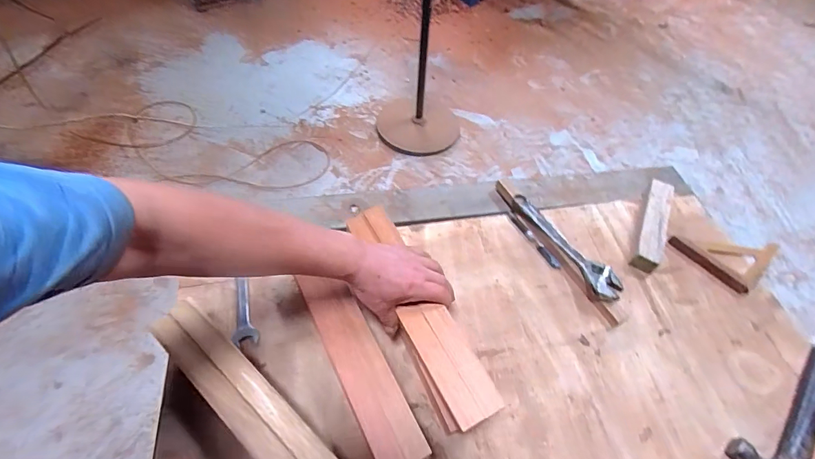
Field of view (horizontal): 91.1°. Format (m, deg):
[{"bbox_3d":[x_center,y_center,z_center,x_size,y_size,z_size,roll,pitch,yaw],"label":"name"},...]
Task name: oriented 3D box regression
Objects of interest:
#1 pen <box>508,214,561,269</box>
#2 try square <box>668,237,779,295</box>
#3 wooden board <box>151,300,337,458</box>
[{"bbox_3d":[0.226,0.018,0.719,0.012,0.010,0.132,-25,60,-21],"label":"pen"},{"bbox_3d":[0.573,0.032,0.726,0.142,0.016,0.139,-34,64,-26],"label":"try square"},{"bbox_3d":[-0.189,0.207,0.474,0.321,0.018,0.061,37,59,20],"label":"wooden board"}]

